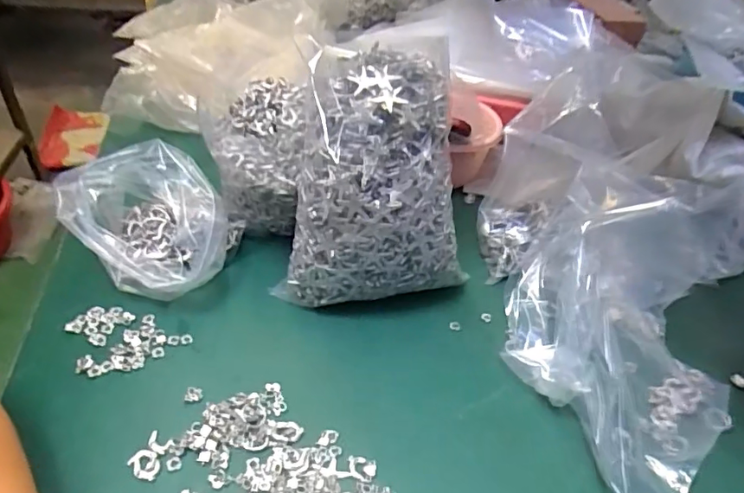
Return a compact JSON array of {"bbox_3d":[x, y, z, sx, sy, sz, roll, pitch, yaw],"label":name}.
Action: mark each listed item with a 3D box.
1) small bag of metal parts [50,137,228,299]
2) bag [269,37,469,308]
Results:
[{"bbox_3d":[-0.216,-0.021,0.514,0.150,0.110,0.110,14,41,9],"label":"small bag of metal parts"},{"bbox_3d":[0.007,-0.050,0.494,0.163,0.224,0.124,8,40,2],"label":"bag"}]

